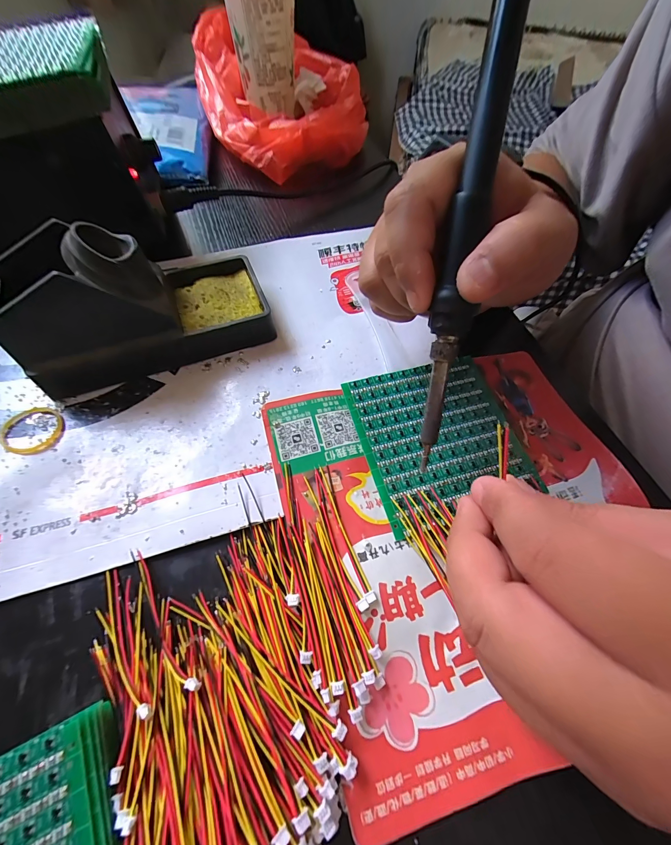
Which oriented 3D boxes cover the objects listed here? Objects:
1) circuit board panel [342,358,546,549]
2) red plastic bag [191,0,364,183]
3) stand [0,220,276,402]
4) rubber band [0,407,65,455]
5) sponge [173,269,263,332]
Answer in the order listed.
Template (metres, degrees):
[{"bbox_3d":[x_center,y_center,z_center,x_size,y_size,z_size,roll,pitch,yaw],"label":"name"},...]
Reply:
[{"bbox_3d":[0.063,0.008,0.200,0.093,0.004,0.101,-14,65,-10],"label":"circuit board panel"},{"bbox_3d":[-0.074,-0.398,0.394,0.169,0.070,0.248,-19,63,-13],"label":"red plastic bag"},{"bbox_3d":[-0.124,-0.084,0.211,0.146,0.075,0.067,-20,63,-13],"label":"stand"},{"bbox_3d":[-0.183,0.005,0.200,0.034,0.005,0.031,1,60,-2],"label":"rubber band"},{"bbox_3d":[-0.087,-0.087,0.246,0.054,0.021,0.050,-19,63,-13],"label":"sponge"}]

